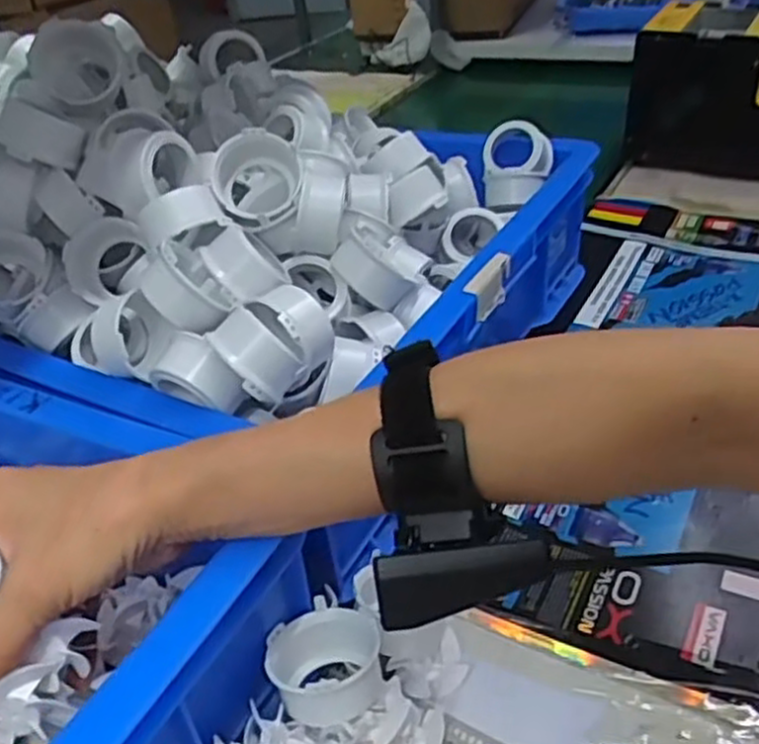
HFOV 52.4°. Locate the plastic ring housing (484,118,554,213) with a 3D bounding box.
[{"bbox_3d":[0.114,-0.165,0.630,0.056,0.043,0.069,-7,64,13],"label":"plastic ring housing"}]

